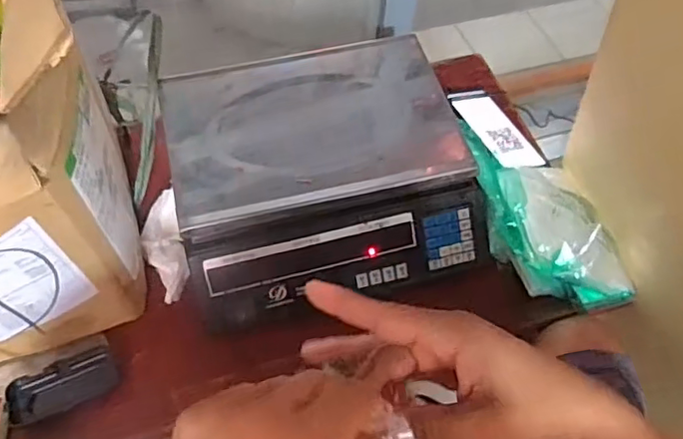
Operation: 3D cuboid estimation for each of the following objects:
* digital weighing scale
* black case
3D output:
[{"bbox_3d":[-0.025,-0.059,0.685,0.332,0.109,0.293,-14,60,-11],"label":"digital weighing scale"},{"bbox_3d":[-0.293,0.180,0.611,0.109,0.033,0.051,-22,62,-15],"label":"black case"}]

